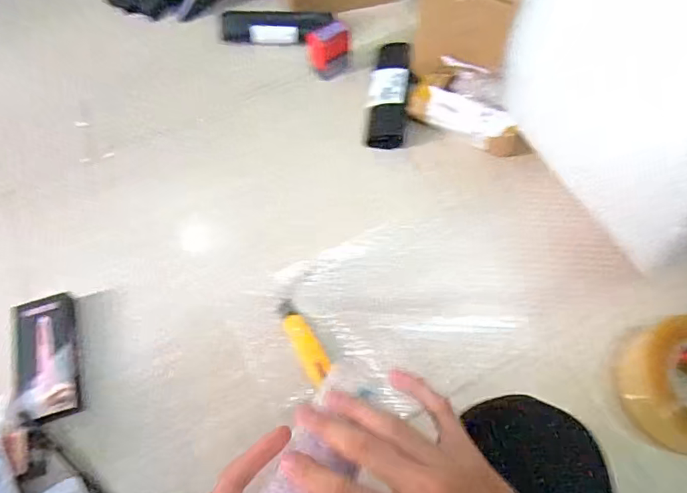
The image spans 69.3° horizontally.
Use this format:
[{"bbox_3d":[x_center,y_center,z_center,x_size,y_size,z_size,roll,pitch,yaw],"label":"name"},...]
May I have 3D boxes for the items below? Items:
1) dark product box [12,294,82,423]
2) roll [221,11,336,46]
[{"bbox_3d":[-0.382,0.143,0.642,0.075,0.029,0.165,-18,63,-7],"label":"dark product box"},{"bbox_3d":[-0.124,-0.396,0.900,0.199,0.040,0.052,5,63,5],"label":"roll"}]

